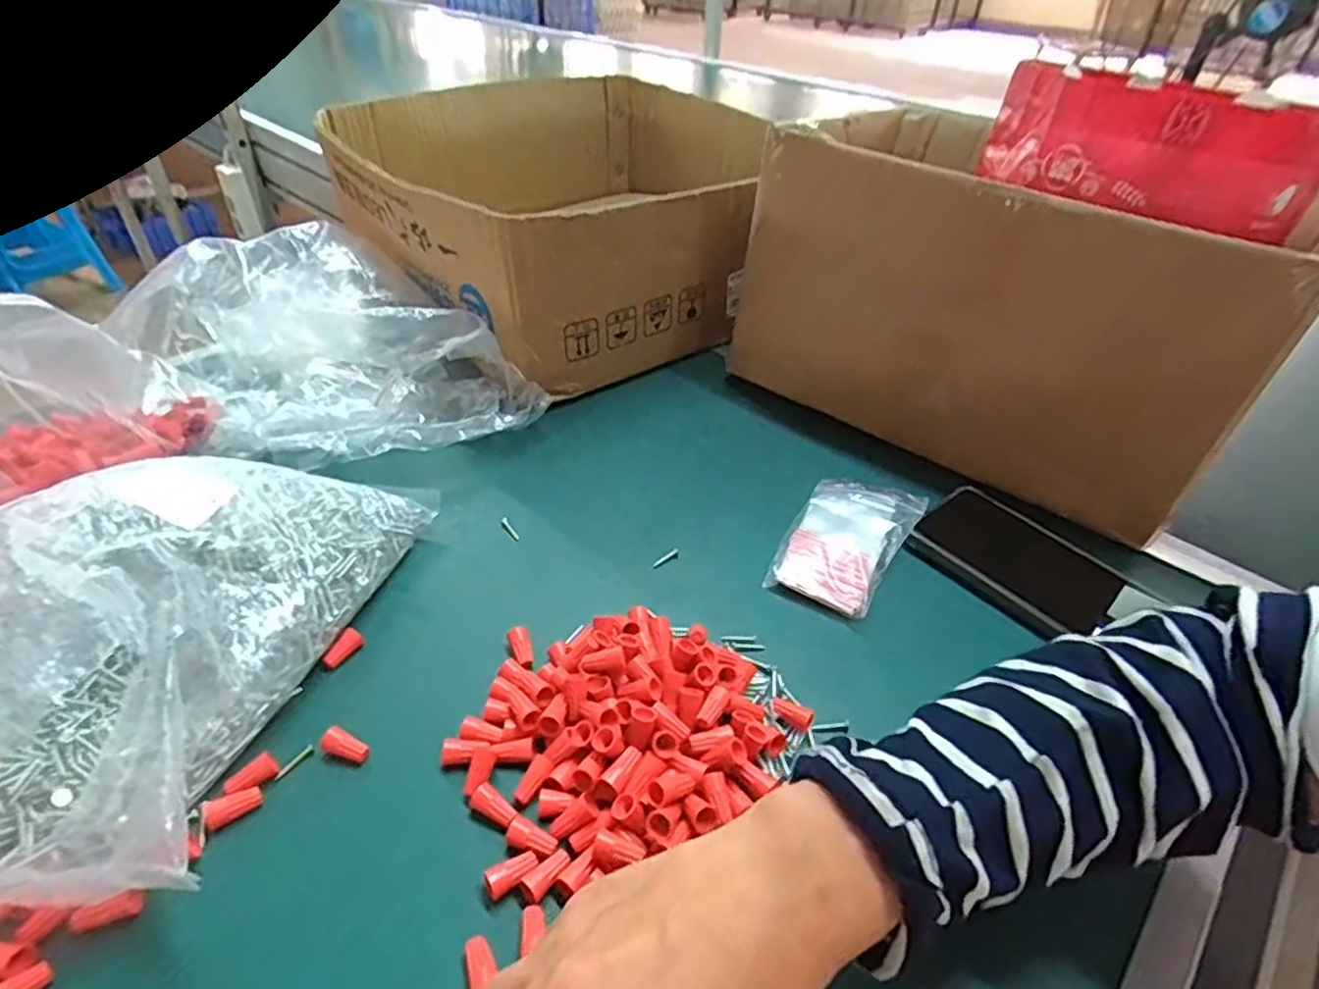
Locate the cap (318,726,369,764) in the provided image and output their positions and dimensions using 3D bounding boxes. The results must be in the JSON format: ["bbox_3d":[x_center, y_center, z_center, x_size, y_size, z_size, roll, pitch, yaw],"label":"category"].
[{"bbox_3d":[-0.154,0.123,0.339,0.023,0.009,0.013,15,43,12],"label":"cap"}]

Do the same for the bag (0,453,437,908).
[{"bbox_3d":[-0.262,0.051,0.340,0.193,0.103,0.257,7,42,3],"label":"bag"}]

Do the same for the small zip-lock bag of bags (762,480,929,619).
[{"bbox_3d":[0.123,0.031,0.457,0.070,0.021,0.115,23,46,20],"label":"small zip-lock bag of bags"}]

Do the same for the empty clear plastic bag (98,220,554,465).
[{"bbox_3d":[-0.271,-0.117,0.549,0.221,0.076,0.313,-30,52,-32],"label":"empty clear plastic bag"}]

